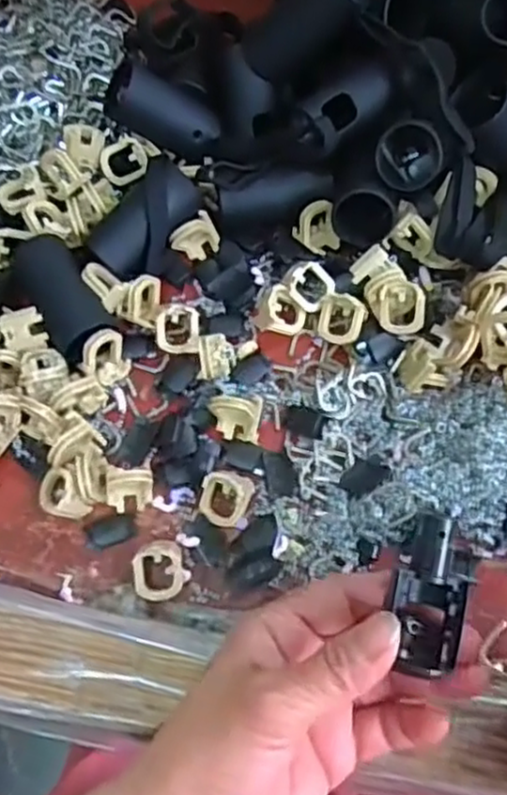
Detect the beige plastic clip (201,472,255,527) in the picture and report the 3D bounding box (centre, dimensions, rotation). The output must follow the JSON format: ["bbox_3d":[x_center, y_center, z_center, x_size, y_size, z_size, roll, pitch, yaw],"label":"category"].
[{"bbox_3d":[-0.013,0.045,0.318,0.021,0.015,0.025,21,71,10],"label":"beige plastic clip"}]

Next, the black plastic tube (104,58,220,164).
[{"bbox_3d":[-0.046,-0.152,0.364,0.059,0.026,0.031,26,68,-22],"label":"black plastic tube"}]

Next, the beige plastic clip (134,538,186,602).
[{"bbox_3d":[-0.042,0.077,0.308,0.021,0.013,0.025,-8,68,-1],"label":"beige plastic clip"}]

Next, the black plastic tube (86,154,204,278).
[{"bbox_3d":[-0.055,-0.090,0.352,0.034,0.025,0.059,31,73,13],"label":"black plastic tube"}]

